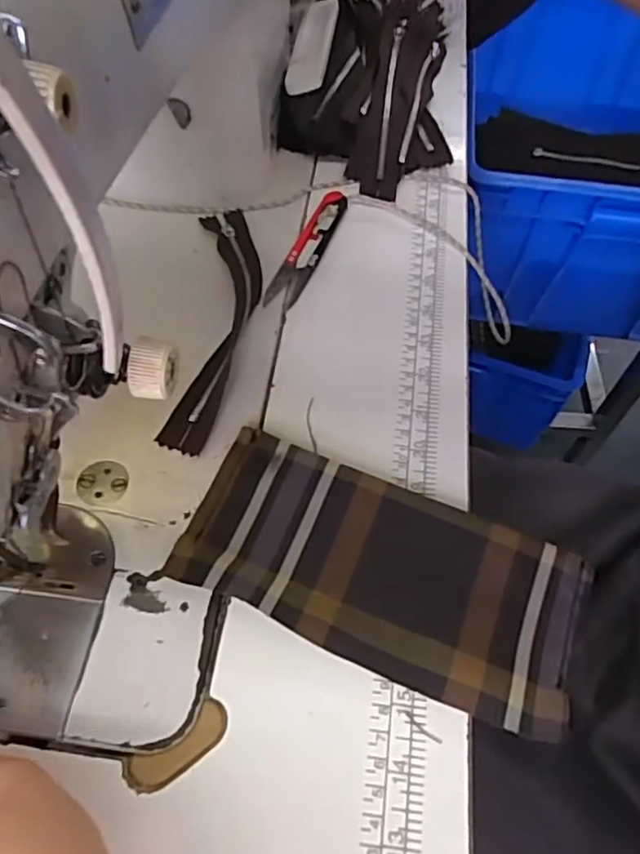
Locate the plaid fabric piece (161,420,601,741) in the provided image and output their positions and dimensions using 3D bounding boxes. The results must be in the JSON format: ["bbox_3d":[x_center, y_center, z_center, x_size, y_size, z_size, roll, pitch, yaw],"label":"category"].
[{"bbox_3d":[0.028,0.065,0.297,0.182,0.011,0.089,21,59,11],"label":"plaid fabric piece"}]

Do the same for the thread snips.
[{"bbox_3d":[-0.008,-0.118,0.416,0.021,0.017,0.100,21,58,10],"label":"thread snips"}]

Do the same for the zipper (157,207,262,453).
[{"bbox_3d":[-0.060,-0.069,0.374,0.041,0.018,0.184,3,56,-1],"label":"zipper"}]

